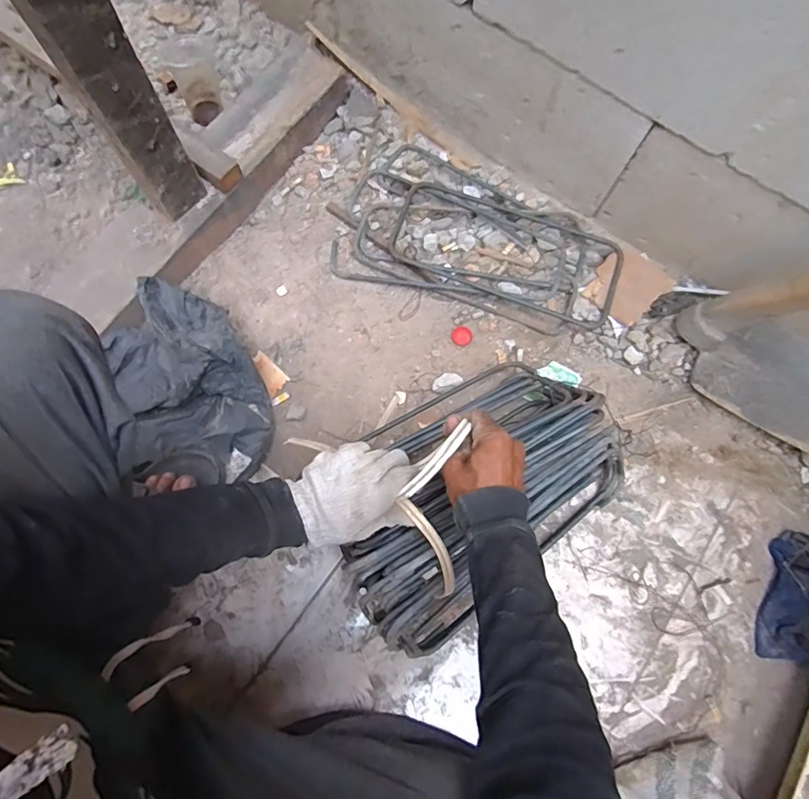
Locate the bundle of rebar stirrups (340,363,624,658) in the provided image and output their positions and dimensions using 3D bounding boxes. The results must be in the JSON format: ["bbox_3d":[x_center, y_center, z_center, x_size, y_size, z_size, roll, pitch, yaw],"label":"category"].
[{"bbox_3d":[0.086,0.110,0.612,0.357,0.162,0.249,-37,79,-10],"label":"bundle of rebar stirrups"}]

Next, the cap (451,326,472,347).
[{"bbox_3d":[0.088,-0.098,0.749,0.031,0.007,0.033,0,75,-2],"label":"cap"}]

